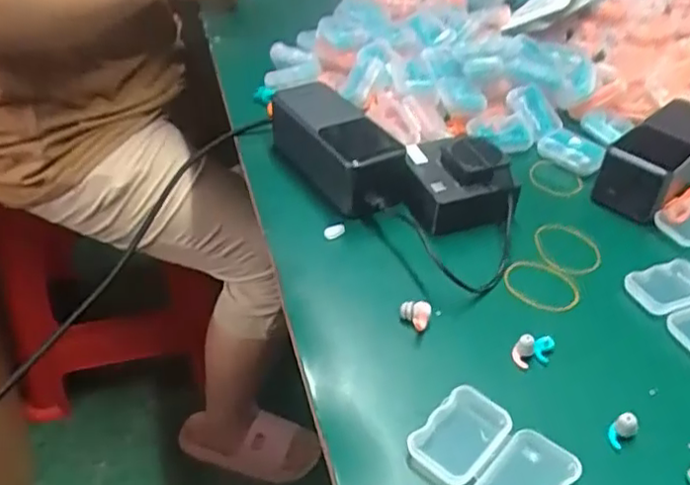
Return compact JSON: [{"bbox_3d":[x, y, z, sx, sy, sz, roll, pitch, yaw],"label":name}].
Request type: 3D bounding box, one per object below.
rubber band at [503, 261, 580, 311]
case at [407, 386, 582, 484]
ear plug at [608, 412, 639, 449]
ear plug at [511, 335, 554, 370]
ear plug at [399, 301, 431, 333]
[{"bbox_3d":[0.132,0.029,0.436,0.050,0.004,0.039,27,52,20],"label":"rubber band"},{"bbox_3d":[0.076,0.111,0.333,0.073,0.011,0.053,30,47,28],"label":"case"},{"bbox_3d":[0.149,0.101,0.347,0.012,0.017,0.012,2,40,-2],"label":"ear plug"},{"bbox_3d":[0.113,0.065,0.388,0.019,0.014,0.024,23,44,22],"label":"ear plug"},{"bbox_3d":[0.044,0.045,0.402,0.019,0.015,0.015,6,40,3],"label":"ear plug"}]

